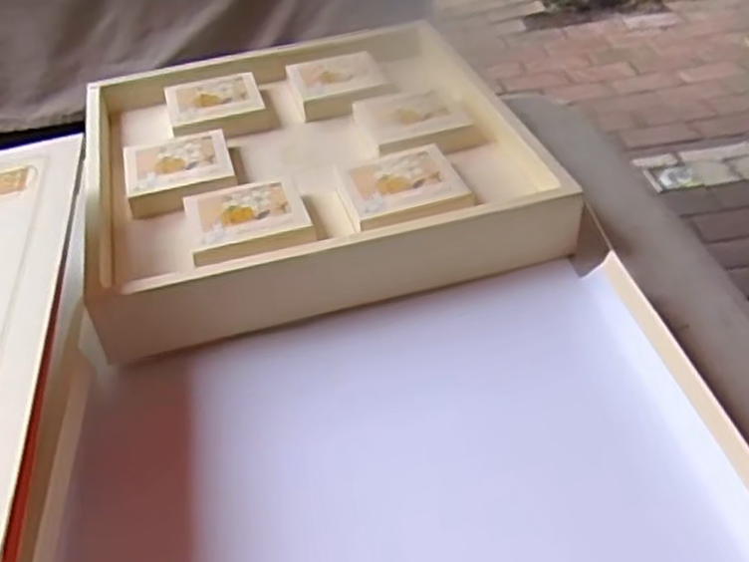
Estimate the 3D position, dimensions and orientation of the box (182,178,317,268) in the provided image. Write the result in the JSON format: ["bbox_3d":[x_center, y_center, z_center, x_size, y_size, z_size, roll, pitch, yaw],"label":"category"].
[{"bbox_3d":[-0.093,-0.048,0.569,0.085,0.012,0.080,-14,40,-9],"label":"box"}]

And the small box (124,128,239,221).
[{"bbox_3d":[-0.159,-0.091,0.641,0.084,0.017,0.087,-13,40,-9],"label":"small box"}]

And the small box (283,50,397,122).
[{"bbox_3d":[-0.031,-0.190,0.751,0.092,0.021,0.090,-14,40,-10],"label":"small box"}]

